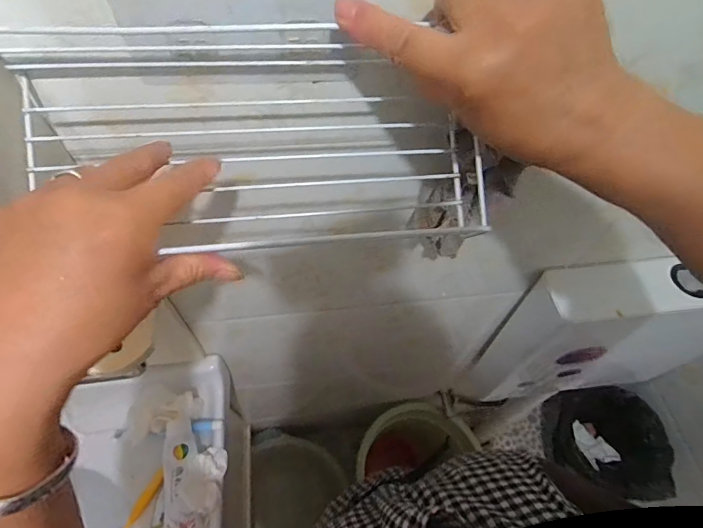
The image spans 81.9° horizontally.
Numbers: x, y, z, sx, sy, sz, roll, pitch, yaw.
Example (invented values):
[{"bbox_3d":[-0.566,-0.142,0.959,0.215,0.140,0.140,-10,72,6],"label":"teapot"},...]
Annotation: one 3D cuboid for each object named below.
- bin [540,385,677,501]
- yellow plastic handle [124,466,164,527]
[{"bbox_3d":[0.724,0.528,1.203,0.277,0.230,0.282,5,57,-1],"label":"bin"},{"bbox_3d":[-0.315,0.365,0.594,0.020,0.013,0.148,32,87,15],"label":"yellow plastic handle"}]

